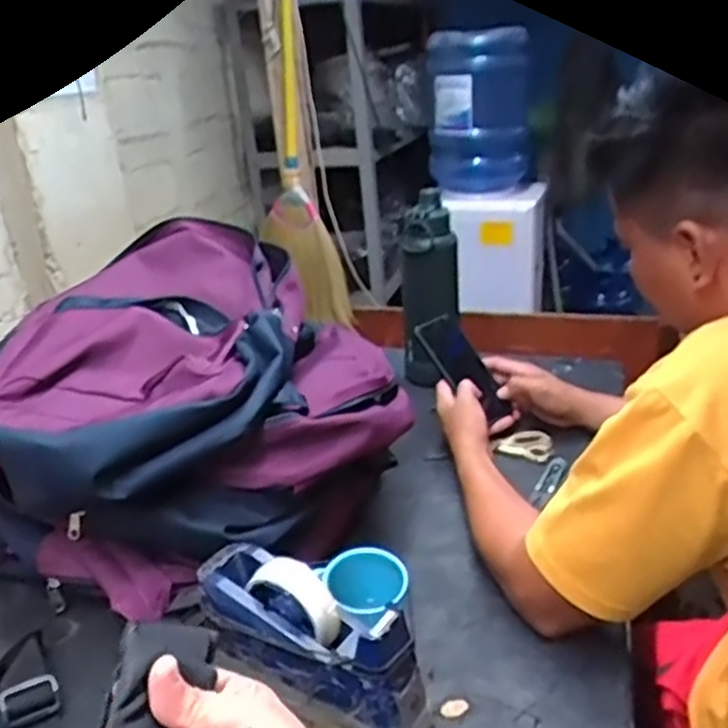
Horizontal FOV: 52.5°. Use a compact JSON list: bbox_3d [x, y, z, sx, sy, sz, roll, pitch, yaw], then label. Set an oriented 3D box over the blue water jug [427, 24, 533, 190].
[{"bbox_3d":[0.291,-0.648,1.850,0.245,0.350,0.302,-1,24,8],"label":"blue water jug"}]

